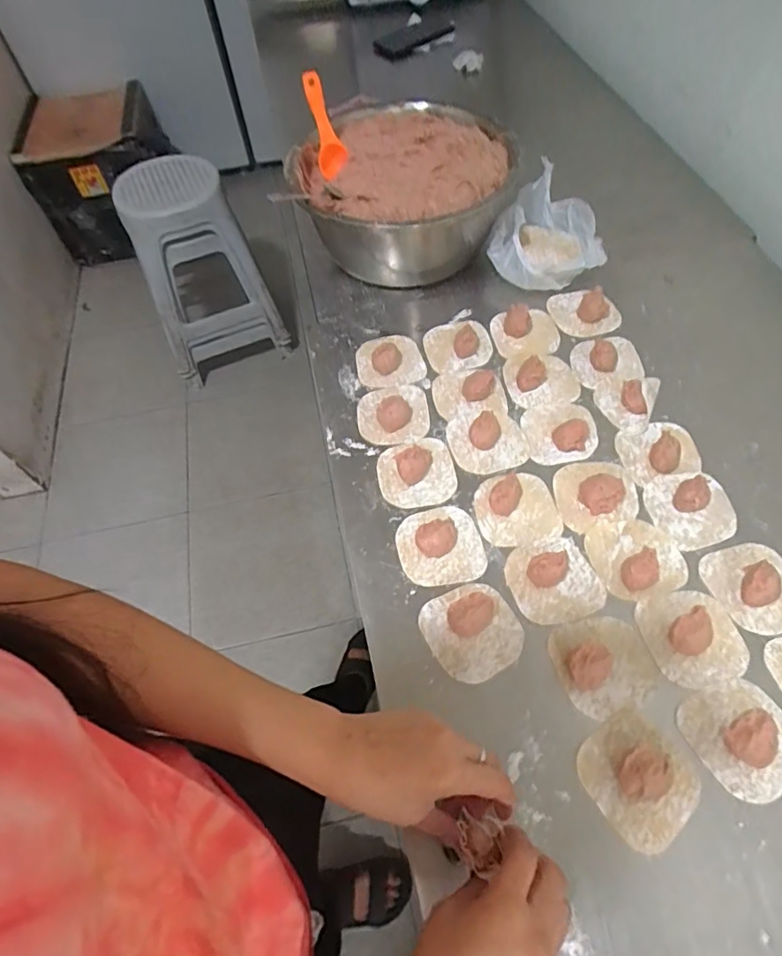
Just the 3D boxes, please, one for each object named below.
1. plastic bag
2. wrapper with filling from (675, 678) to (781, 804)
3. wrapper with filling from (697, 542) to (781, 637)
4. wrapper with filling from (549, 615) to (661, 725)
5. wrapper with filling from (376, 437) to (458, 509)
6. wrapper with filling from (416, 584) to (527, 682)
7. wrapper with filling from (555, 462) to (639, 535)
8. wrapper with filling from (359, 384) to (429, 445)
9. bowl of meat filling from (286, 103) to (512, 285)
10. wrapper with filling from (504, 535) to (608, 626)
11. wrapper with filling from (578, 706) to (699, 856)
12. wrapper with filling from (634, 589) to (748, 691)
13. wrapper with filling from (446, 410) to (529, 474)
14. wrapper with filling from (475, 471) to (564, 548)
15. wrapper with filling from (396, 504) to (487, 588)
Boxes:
[{"bbox_3d":[0.210,-0.303,0.693,0.131,0.078,0.154,26,62,17],"label":"plastic bag"},{"bbox_3d":[0.269,0.193,0.404,0.075,0.020,0.076,-1,58,2],"label":"wrapper with filling"},{"bbox_3d":[0.323,0.089,0.467,0.078,0.025,0.078,-20,59,-10],"label":"wrapper with filling"},{"bbox_3d":[0.176,0.147,0.439,0.078,0.022,0.074,-20,59,-10],"label":"wrapper with filling"},{"bbox_3d":[0.026,-0.010,0.549,0.078,0.022,0.076,-14,58,-6],"label":"wrapper with filling"},{"bbox_3d":[0.071,0.127,0.458,0.077,0.024,0.077,-26,60,-13],"label":"wrapper with filling"},{"bbox_3d":[0.200,0.011,0.527,0.079,0.019,0.071,-14,58,-6],"label":"wrapper with filling"},{"bbox_3d":[0.003,-0.074,0.589,0.077,0.024,0.078,-6,58,-1],"label":"wrapper with filling"},{"bbox_3d":[0.018,-0.358,0.709,0.264,0.132,0.242,-13,58,-6],"label":"bowl of meat filling"},{"bbox_3d":[0.145,0.087,0.479,0.076,0.026,0.076,-1,58,2],"label":"wrapper with filling"},{"bbox_3d":[0.185,0.218,0.395,0.076,0.021,0.075,-35,63,-18],"label":"wrapper with filling"},{"bbox_3d":[0.252,0.129,0.447,0.075,0.022,0.078,-16,59,-7],"label":"wrapper with filling"},{"bbox_3d":[0.101,-0.041,0.565,0.077,0.016,0.072,-7,58,-2],"label":"wrapper with filling"},{"bbox_3d":[0.122,0.027,0.523,0.077,0.023,0.075,-1,58,2],"label":"wrapper with filling"},{"bbox_3d":[0.047,0.060,0.508,0.078,0.019,0.078,-11,58,-4],"label":"wrapper with filling"}]

